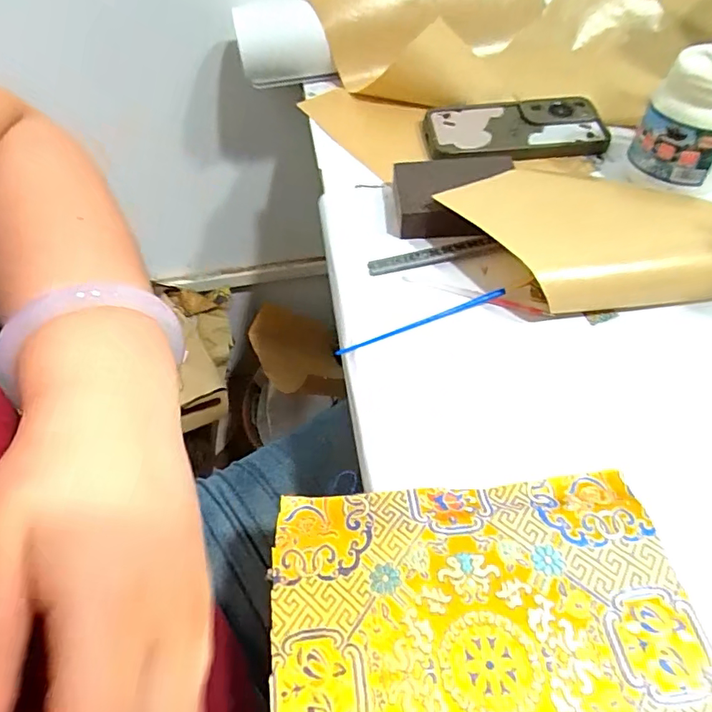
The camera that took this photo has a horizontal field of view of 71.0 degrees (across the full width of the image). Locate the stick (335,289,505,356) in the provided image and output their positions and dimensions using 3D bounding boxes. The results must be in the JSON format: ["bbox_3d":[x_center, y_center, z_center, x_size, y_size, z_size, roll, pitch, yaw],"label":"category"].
[{"bbox_3d":[0.045,-0.024,0.337,0.123,0.007,0.004,-18,54,-11],"label":"stick"}]

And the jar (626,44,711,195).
[{"bbox_3d":[0.266,-0.182,0.386,0.074,0.084,0.078,28,59,22],"label":"jar"}]

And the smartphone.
[{"bbox_3d":[0.148,-0.213,0.468,0.158,0.014,0.080,-1,53,2],"label":"smartphone"}]

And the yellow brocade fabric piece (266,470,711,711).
[{"bbox_3d":[0.057,0.132,0.216,0.185,0.007,0.158,-6,53,-1],"label":"yellow brocade fabric piece"}]

